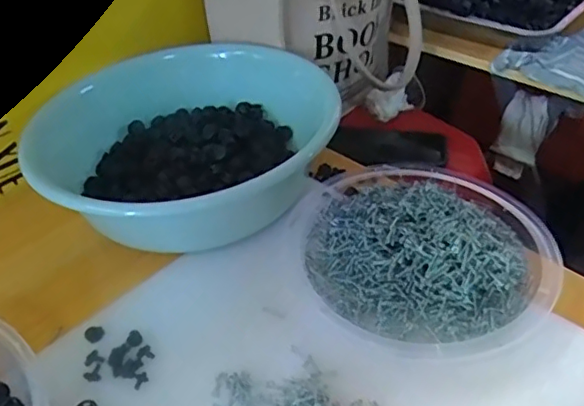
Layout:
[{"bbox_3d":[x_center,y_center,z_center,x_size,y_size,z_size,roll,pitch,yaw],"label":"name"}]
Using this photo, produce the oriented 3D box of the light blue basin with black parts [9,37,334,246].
[{"bbox_3d":[-0.112,-0.062,0.600,0.288,0.102,0.221,-30,48,-29],"label":"light blue basin with black parts"}]

